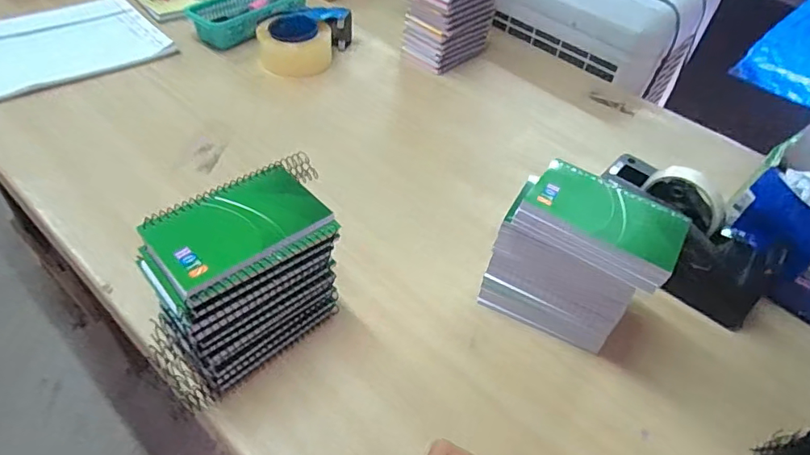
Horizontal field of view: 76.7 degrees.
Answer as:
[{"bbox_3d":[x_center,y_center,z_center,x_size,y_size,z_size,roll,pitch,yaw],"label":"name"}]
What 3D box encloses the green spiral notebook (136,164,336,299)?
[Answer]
[{"bbox_3d":[-0.132,-0.005,0.406,0.129,0.014,0.085,-29,56,-31],"label":"green spiral notebook"}]

